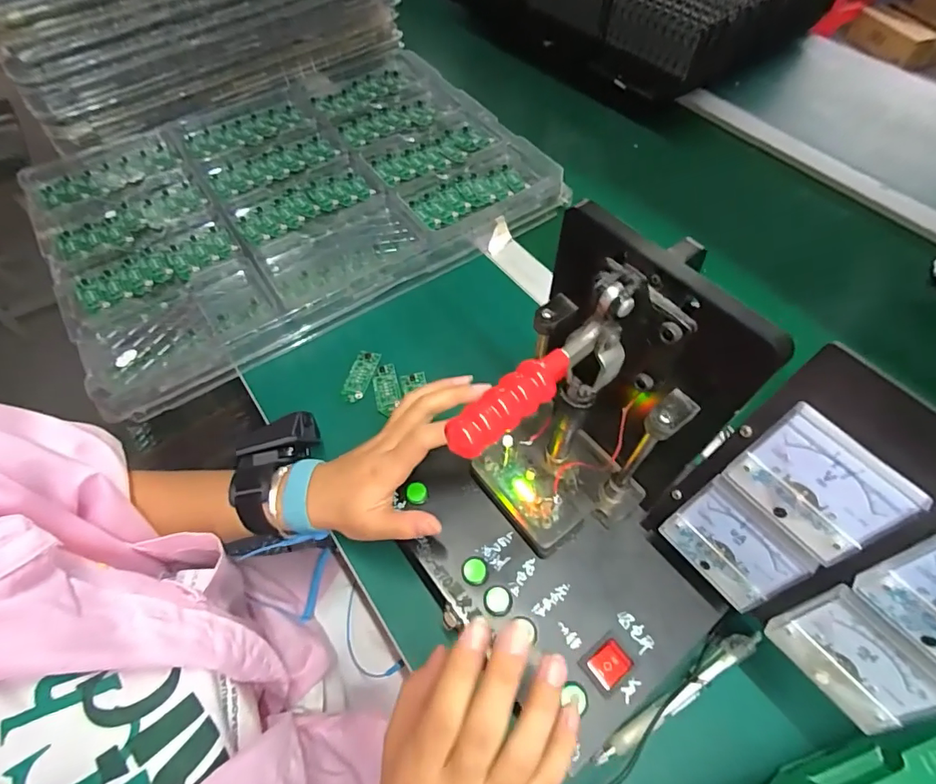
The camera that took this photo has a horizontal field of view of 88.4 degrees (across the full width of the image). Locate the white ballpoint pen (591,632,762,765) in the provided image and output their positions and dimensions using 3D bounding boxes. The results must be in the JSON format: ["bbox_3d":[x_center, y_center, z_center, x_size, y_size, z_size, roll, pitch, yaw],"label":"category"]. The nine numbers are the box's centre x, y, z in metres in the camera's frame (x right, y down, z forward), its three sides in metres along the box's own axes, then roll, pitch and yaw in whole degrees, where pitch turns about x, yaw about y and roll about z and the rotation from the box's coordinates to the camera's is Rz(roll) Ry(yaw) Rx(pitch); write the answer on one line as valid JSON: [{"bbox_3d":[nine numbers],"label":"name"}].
[{"bbox_3d":[0.146,0.206,0.329,0.143,0.010,0.015,-28,62,-15],"label":"white ballpoint pen"}]

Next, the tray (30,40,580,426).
[{"bbox_3d":[-0.217,-0.252,0.606,0.563,0.044,0.441,-33,64,-18],"label":"tray"}]

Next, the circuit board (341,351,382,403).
[{"bbox_3d":[-0.107,-0.016,0.475,0.022,0.009,0.056,15,60,10],"label":"circuit board"}]

